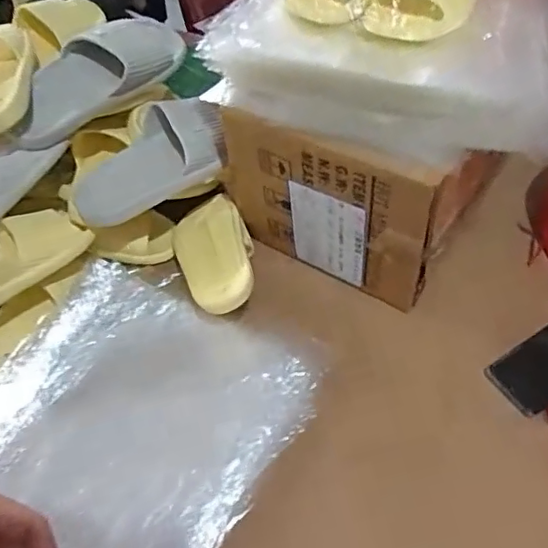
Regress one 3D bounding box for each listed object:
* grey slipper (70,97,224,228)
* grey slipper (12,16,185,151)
[{"bbox_3d":[-0.171,-0.148,0.813,0.236,0.075,0.124,-36,79,-9],"label":"grey slipper"},{"bbox_3d":[-0.255,-0.280,0.797,0.273,0.068,0.099,-38,60,-20],"label":"grey slipper"}]

